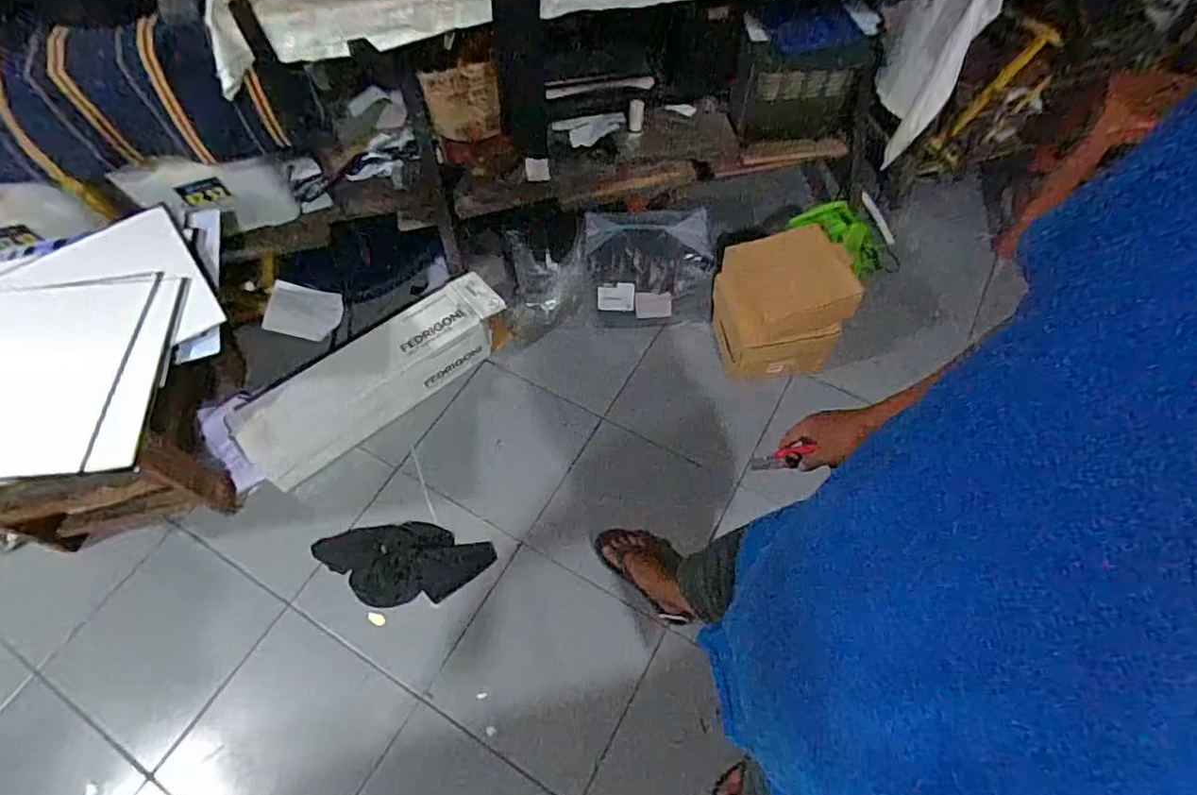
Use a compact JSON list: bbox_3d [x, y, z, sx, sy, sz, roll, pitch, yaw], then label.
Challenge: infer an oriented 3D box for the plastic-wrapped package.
[{"bbox_3d":[0.151,-0.368,1.727,0.359,0.326,0.077,-3,21,-3],"label":"plastic-wrapped package"}]

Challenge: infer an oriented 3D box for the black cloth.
[{"bbox_3d":[-0.484,0.410,1.479,0.429,0.008,0.195,-5,59,-1],"label":"black cloth"}]

